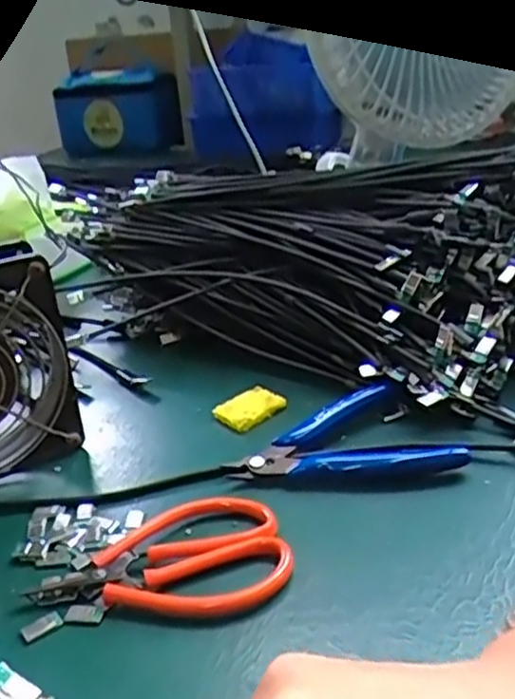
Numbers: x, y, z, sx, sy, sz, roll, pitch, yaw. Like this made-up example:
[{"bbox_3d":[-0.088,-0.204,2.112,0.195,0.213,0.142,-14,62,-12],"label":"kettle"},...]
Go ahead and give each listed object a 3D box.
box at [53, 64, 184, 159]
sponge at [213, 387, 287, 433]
[{"bbox_3d":[-0.254,-0.446,1.323,0.212,0.146,0.112,5,27,19],"label":"box"},{"bbox_3d":[-0.005,0.035,0.438,0.039,0.006,0.027,-21,30,-31],"label":"sponge"}]

